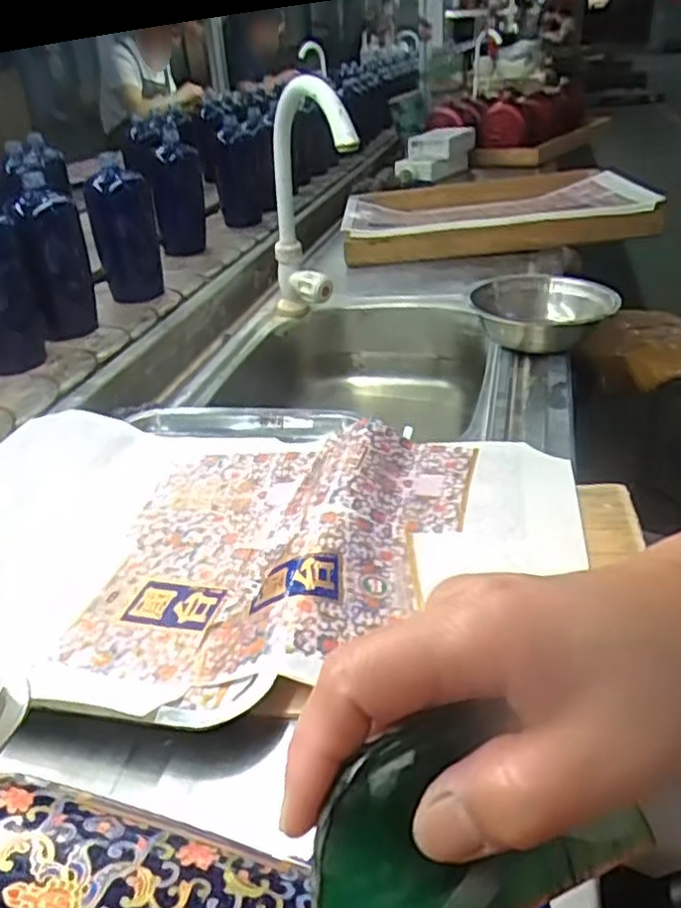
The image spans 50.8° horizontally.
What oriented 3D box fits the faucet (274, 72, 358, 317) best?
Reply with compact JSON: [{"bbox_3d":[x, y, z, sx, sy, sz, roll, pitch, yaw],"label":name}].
[{"bbox_3d":[-0.045,-0.307,0.891,0.049,0.329,0.158,-20,60,-23],"label":"faucet"}]

